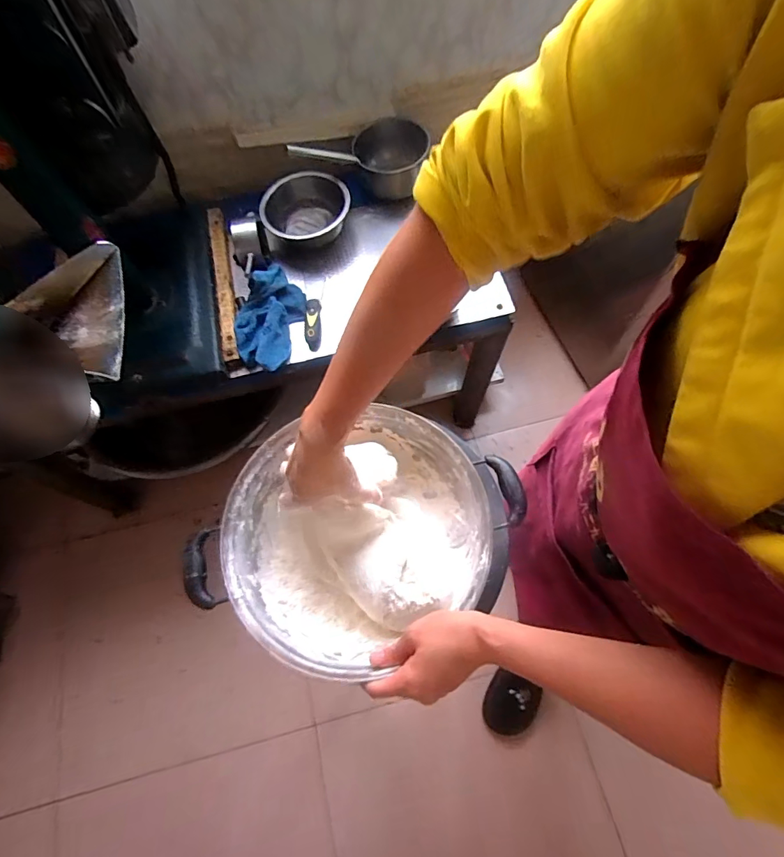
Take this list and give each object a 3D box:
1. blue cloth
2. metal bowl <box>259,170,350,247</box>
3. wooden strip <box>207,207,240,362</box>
[{"bbox_3d":[-0.238,-0.227,0.876,0.123,0.055,0.213,14,67,8],"label":"blue cloth"},{"bbox_3d":[-0.180,-0.455,0.963,0.176,0.085,0.175,-1,66,2],"label":"metal bowl"},{"bbox_3d":[-0.350,-0.314,0.936,0.030,0.017,0.404,-14,66,-4],"label":"wooden strip"}]

